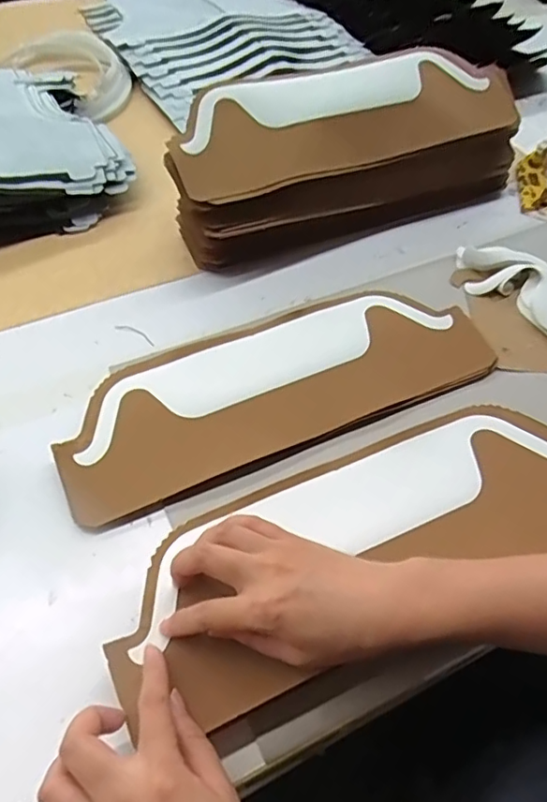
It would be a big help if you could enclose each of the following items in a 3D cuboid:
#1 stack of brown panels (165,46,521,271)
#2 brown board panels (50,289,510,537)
[{"bbox_3d":[0.088,-0.285,0.650,0.421,0.132,0.146,-19,58,-15],"label":"stack of brown panels"},{"bbox_3d":[0.006,-0.020,0.517,0.401,0.020,0.142,-20,65,-14],"label":"brown board panels"}]

